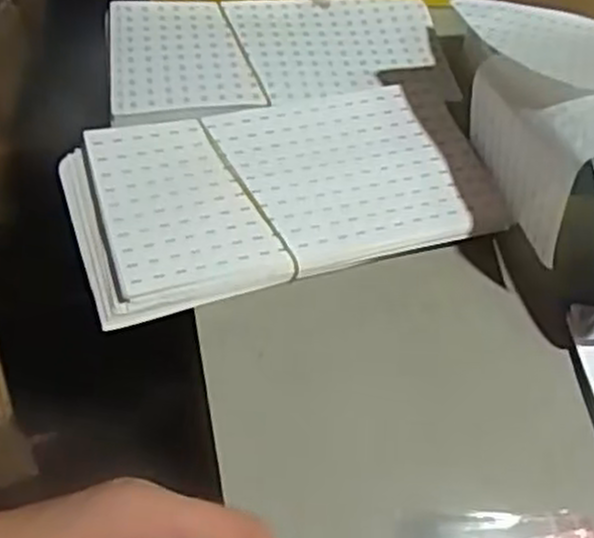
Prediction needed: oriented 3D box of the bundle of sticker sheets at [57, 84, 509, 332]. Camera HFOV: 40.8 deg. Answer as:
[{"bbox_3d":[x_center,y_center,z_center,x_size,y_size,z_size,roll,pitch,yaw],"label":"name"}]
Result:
[{"bbox_3d":[-0.008,-0.049,0.483,0.246,0.022,0.133,-12,52,-14],"label":"bundle of sticker sheets"}]

